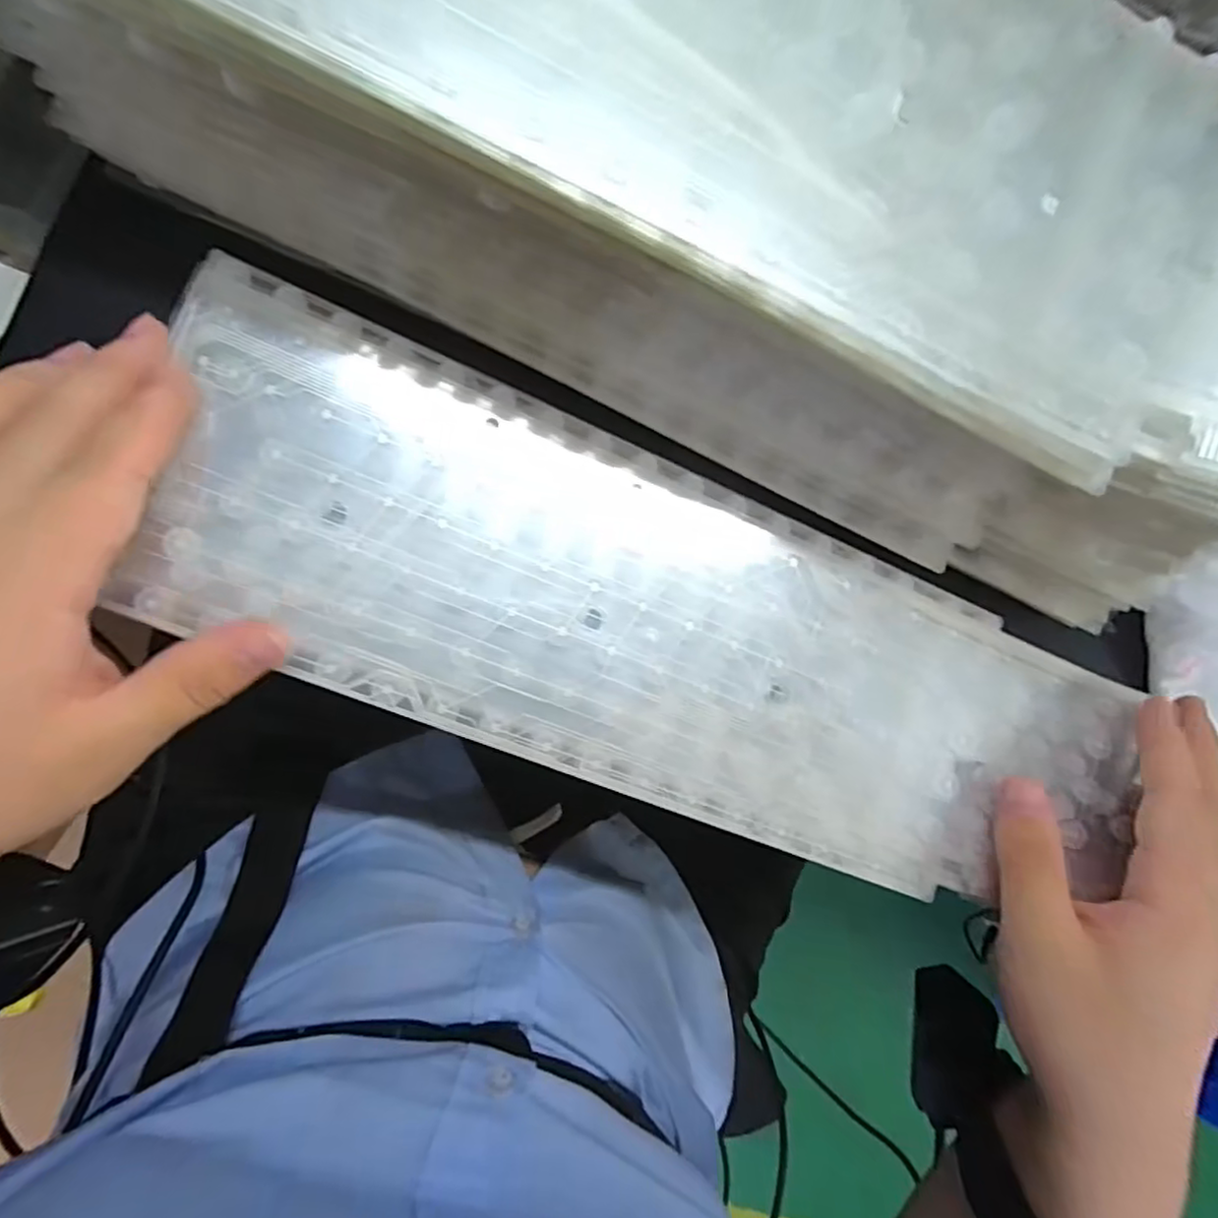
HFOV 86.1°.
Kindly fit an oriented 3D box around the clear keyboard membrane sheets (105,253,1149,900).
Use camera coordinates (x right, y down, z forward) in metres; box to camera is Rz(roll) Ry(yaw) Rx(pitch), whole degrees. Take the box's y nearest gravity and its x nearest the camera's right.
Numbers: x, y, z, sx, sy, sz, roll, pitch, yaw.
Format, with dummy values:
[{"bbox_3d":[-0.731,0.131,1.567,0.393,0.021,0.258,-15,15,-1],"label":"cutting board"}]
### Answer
[{"bbox_3d":[0.032,0.013,0.242,0.376,0.011,0.116,22,87,-10],"label":"clear keyboard membrane sheets"}]

